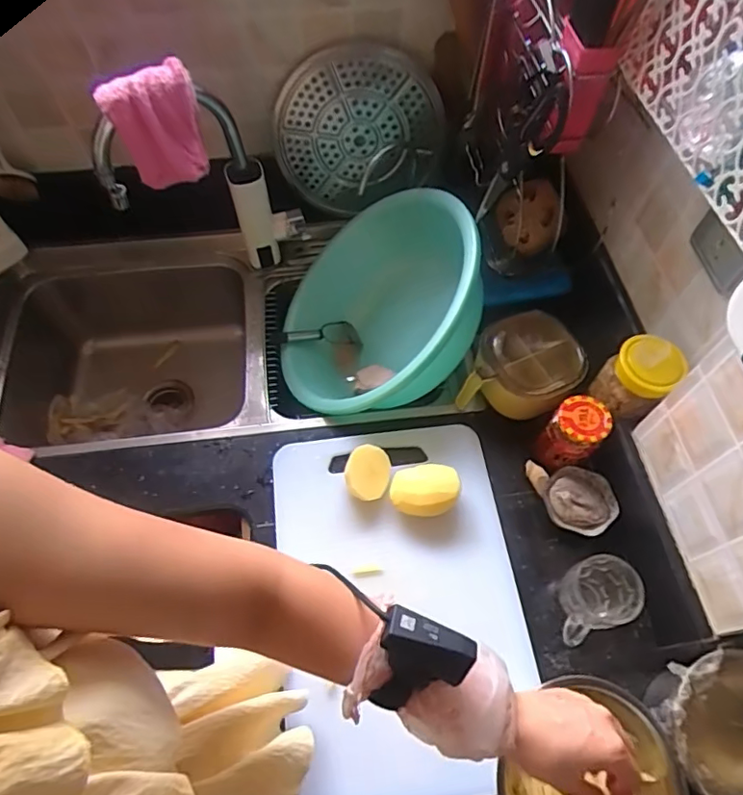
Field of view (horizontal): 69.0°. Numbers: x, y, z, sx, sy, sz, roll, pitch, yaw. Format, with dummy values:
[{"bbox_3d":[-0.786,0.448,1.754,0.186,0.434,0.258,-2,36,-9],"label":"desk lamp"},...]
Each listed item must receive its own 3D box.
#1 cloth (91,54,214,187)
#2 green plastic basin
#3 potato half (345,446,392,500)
[{"bbox_3d":[-0.265,-0.338,0.681,0.105,0.124,0.052,-28,64,-15],"label":"cloth"},{"bbox_3d":[0.018,-0.143,0.884,0.399,0.132,0.393,-25,52,37],"label":"green plastic basin"},{"bbox_3d":[-0.005,0.105,0.723,0.056,0.061,0.064,9,61,5],"label":"potato half"}]

